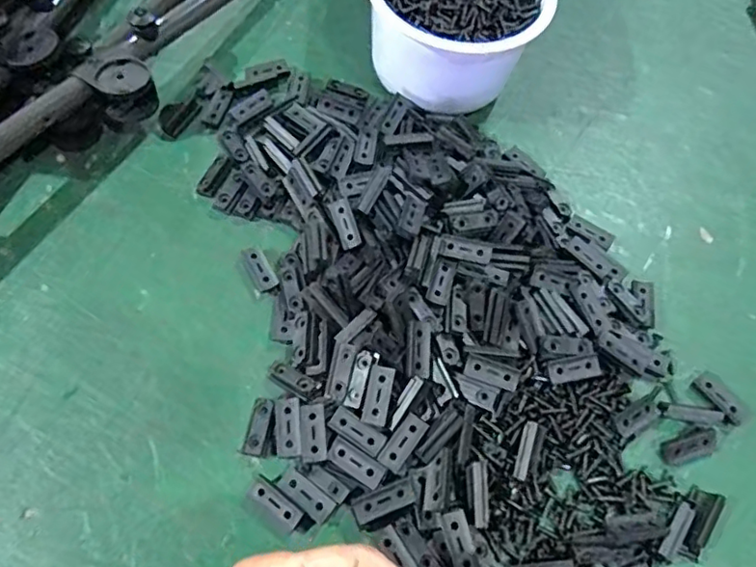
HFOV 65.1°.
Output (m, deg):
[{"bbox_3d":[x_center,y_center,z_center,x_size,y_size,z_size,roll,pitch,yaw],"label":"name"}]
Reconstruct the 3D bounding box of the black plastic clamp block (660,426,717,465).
[{"bbox_3d":[0.192,0.100,0.365,0.035,0.008,0.015,-16,65,-11],"label":"black plastic clamp block"}]

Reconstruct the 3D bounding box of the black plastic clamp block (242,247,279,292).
[{"bbox_3d":[-0.082,-0.010,0.407,0.015,0.004,0.035,-27,68,-16],"label":"black plastic clamp block"}]

